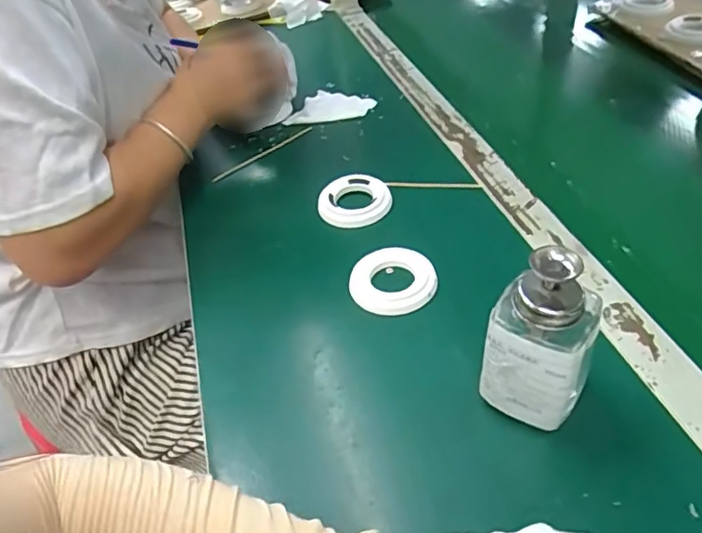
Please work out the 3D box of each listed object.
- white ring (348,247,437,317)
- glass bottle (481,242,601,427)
[{"bbox_3d":[0.034,0.010,0.469,0.069,0.016,0.065,-4,43,4],"label":"white ring"},{"bbox_3d":[0.116,0.041,0.343,0.057,0.113,0.055,15,48,23],"label":"glass bottle"}]

